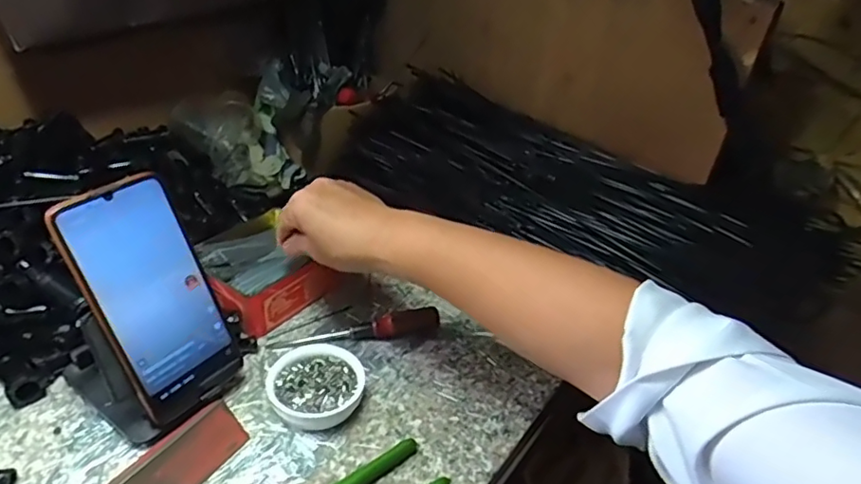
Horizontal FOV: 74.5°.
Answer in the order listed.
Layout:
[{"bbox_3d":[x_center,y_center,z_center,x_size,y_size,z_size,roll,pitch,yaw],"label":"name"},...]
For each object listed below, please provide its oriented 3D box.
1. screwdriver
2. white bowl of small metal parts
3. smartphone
[{"bbox_3d":[-0.065,0.075,0.504,0.146,0.025,0.021,-2,35,-11],"label":"screwdriver"},{"bbox_3d":[-0.091,0.114,0.442,0.068,0.026,0.070,4,34,-3],"label":"white bowl of small metal parts"},{"bbox_3d":[-0.191,0.040,0.396,0.009,0.165,0.076,-1,25,39],"label":"smartphone"}]

